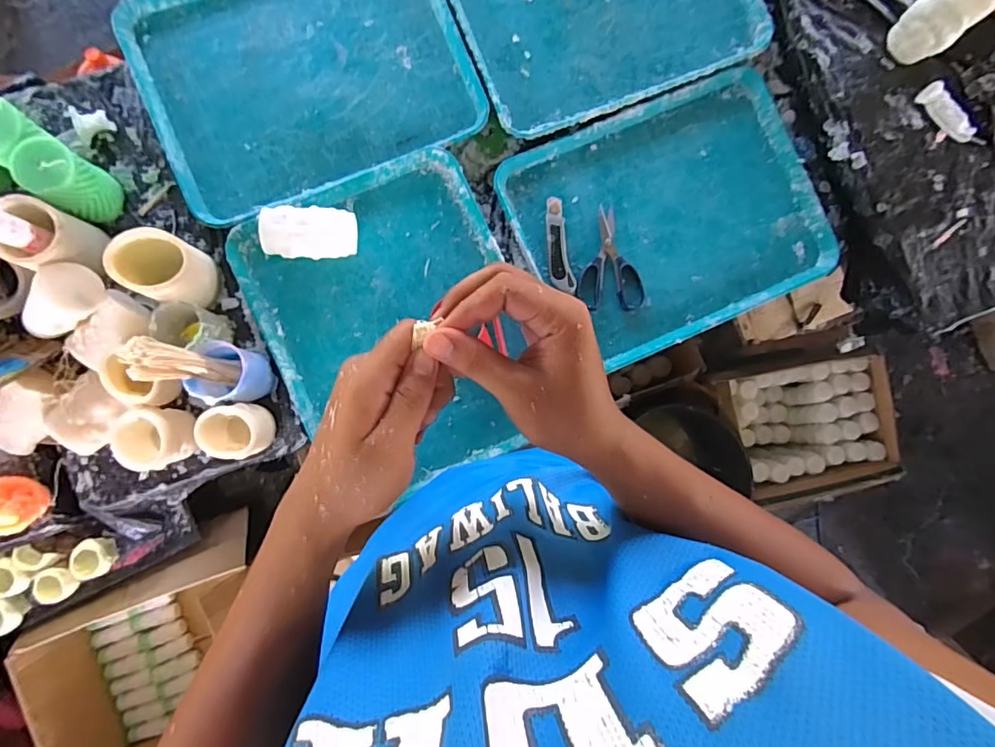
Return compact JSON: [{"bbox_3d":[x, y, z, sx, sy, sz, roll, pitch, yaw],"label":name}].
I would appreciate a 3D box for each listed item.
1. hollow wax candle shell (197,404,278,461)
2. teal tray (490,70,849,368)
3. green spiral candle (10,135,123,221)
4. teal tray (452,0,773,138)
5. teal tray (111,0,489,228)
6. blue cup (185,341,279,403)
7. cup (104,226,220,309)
[{"bbox_3d":[-0.335,0.075,0.671,0.069,0.097,0.066,-8,88,-5],"label":"hollow wax candle shell"},{"bbox_3d":[0.256,-0.230,0.758,0.420,0.025,0.335,-24,89,-5],"label":"teal tray"},{"bbox_3d":[-0.550,-0.247,0.661,0.072,0.097,0.067,0,87,-5],"label":"green spiral candle"},{"bbox_3d":[0.161,-0.570,0.772,0.433,0.032,0.342,-21,89,-5],"label":"teal tray"},{"bbox_3d":[-0.272,-0.436,0.727,0.434,0.020,0.342,-22,89,-5],"label":"teal tray"},{"bbox_3d":[-0.340,0.001,0.659,0.073,0.088,0.074,0,87,-5],"label":"blue cup"},{"bbox_3d":[-0.417,-0.131,0.648,0.088,0.095,0.077,20,86,-4],"label":"cup"}]

